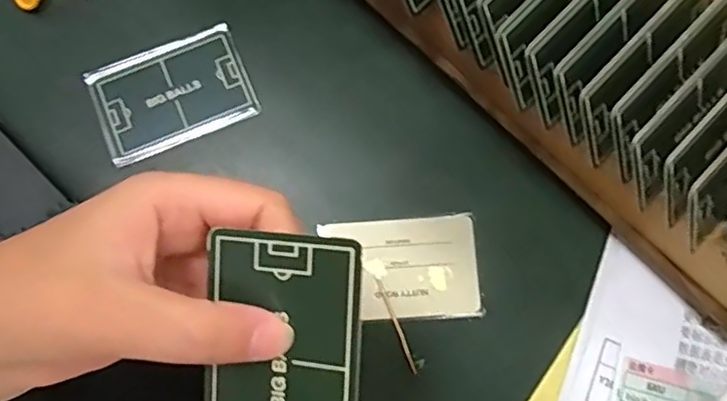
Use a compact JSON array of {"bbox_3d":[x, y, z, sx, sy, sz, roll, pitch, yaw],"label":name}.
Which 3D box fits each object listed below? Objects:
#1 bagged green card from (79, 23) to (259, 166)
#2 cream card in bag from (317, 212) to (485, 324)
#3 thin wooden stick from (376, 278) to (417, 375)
[{"bbox_3d":[-0.112,-0.062,0.362,0.089,0.005,0.062,-23,80,-4],"label":"bagged green card"},{"bbox_3d":[0.023,0.037,0.341,0.081,0.005,0.057,-5,79,-1],"label":"cream card in bag"},{"bbox_3d":[0.018,0.068,0.334,0.004,0.004,0.053,-21,79,-4],"label":"thin wooden stick"}]

